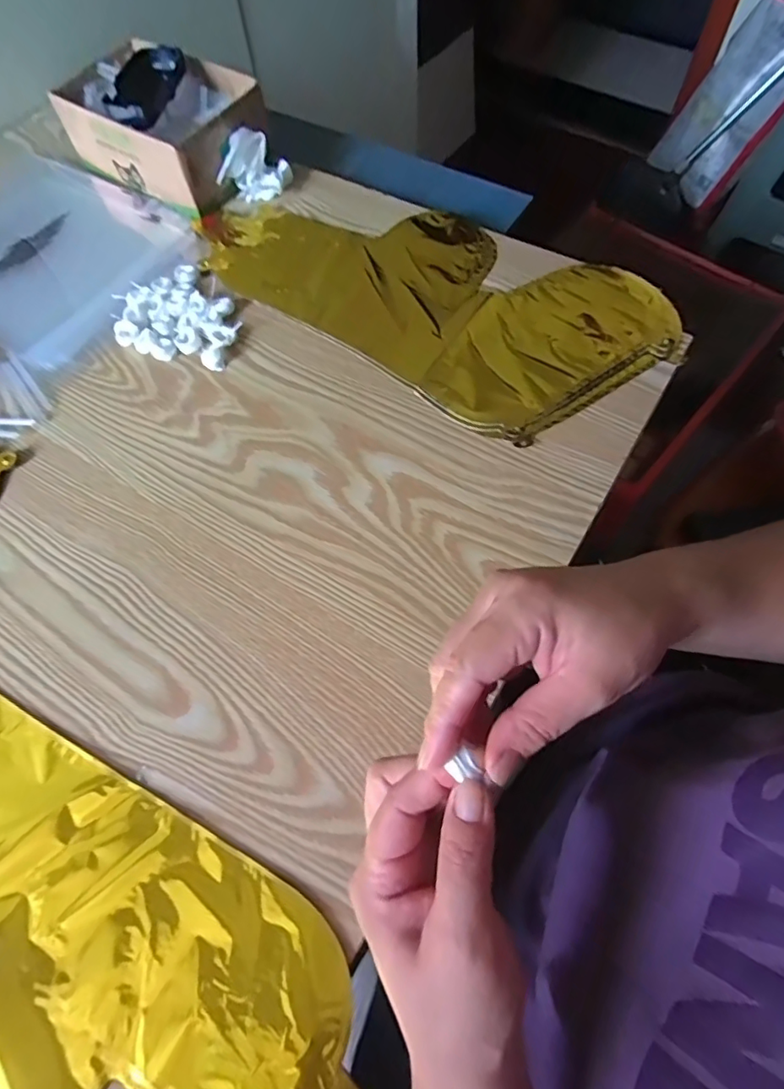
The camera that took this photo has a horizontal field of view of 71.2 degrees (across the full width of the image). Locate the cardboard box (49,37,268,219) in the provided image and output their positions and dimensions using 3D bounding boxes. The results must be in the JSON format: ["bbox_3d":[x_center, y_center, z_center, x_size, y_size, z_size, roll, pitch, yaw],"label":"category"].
[{"bbox_3d":[-0.235,-0.435,0.565,0.196,0.077,0.129,32,70,17],"label":"cardboard box"}]

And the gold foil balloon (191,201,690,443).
[{"bbox_3d":[0.018,-0.244,0.496,0.434,0.015,0.204,34,71,17],"label":"gold foil balloon"}]

